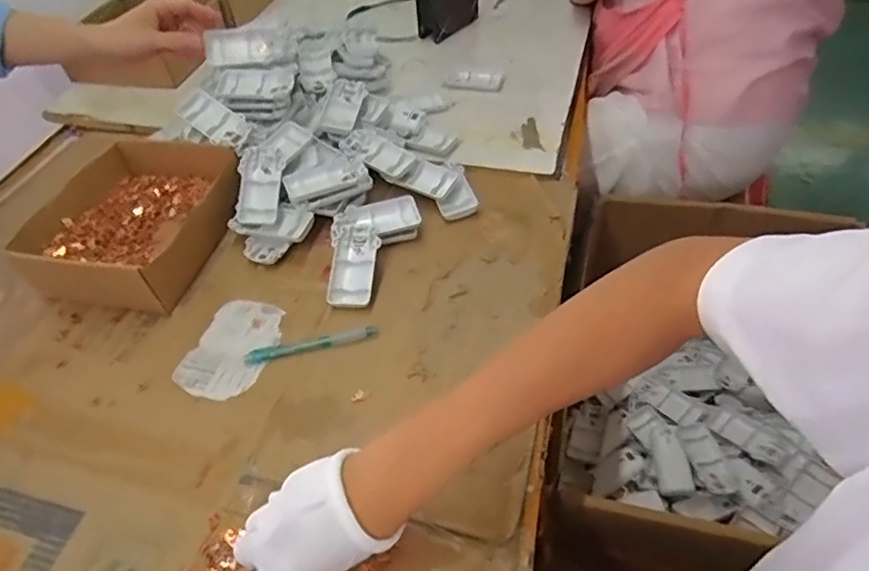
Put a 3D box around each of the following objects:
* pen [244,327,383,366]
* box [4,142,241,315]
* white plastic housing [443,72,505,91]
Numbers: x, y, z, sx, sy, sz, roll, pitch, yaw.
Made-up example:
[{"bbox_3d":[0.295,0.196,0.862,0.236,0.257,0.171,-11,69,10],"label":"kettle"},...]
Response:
[{"bbox_3d":[-0.120,0.059,0.572,0.130,0.007,0.015,-12,48,-6],"label":"pen"},{"bbox_3d":[-0.343,-0.075,0.680,0.194,0.069,0.216,8,49,12],"label":"box"},{"bbox_3d":[0.062,-0.318,0.898,0.089,0.005,0.044,8,49,12],"label":"white plastic housing"}]

